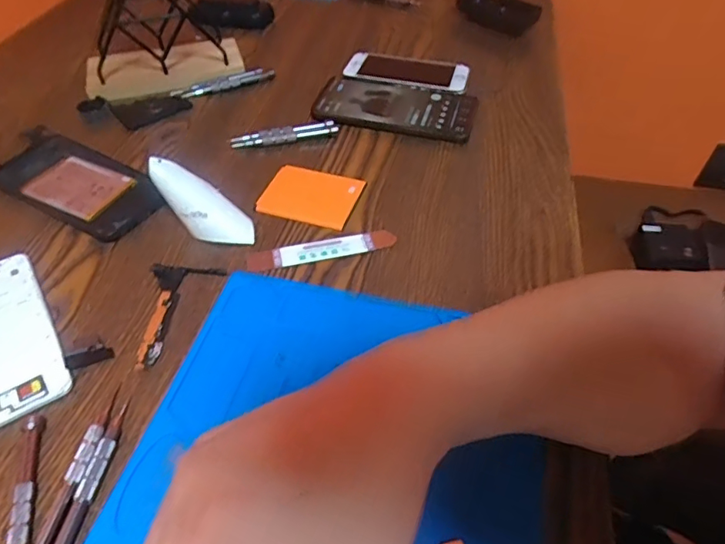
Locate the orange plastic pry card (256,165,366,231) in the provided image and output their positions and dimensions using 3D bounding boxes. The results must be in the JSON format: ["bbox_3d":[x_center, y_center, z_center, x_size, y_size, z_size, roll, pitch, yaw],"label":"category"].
[{"bbox_3d":[-0.044,-0.067,0.458,0.081,0.006,0.062,13,49,12],"label":"orange plastic pry card"}]

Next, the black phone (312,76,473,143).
[{"bbox_3d":[0.034,-0.172,0.546,0.160,0.015,0.079,11,49,10],"label":"black phone"}]

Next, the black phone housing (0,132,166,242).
[{"bbox_3d":[-0.251,-0.078,0.467,0.158,0.012,0.076,23,52,20],"label":"black phone housing"}]

